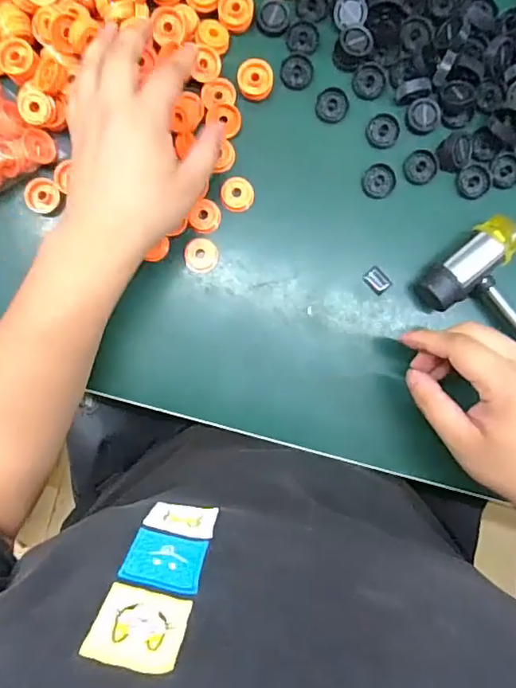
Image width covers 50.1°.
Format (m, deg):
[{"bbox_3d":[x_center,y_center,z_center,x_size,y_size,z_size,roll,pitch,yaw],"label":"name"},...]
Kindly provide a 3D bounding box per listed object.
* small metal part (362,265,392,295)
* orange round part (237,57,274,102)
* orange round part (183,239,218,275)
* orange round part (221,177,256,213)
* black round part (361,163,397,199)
[{"bbox_3d":[0.092,-0.049,0.425,0.016,0.004,0.021,-39,89,-1],"label":"small metal part"},{"bbox_3d":[-0.002,-0.199,0.416,0.026,0.012,0.027,0,88,0],"label":"orange round part"},{"bbox_3d":[-0.043,-0.067,0.421,0.025,0.004,0.025,0,88,0],"label":"orange round part"},{"bbox_3d":[-0.016,-0.114,0.421,0.025,0.007,0.025,0,88,0],"label":"orange round part"},{"bbox_3d":[0.093,-0.125,0.425,0.026,0.006,0.025,0,88,0],"label":"black round part"}]

